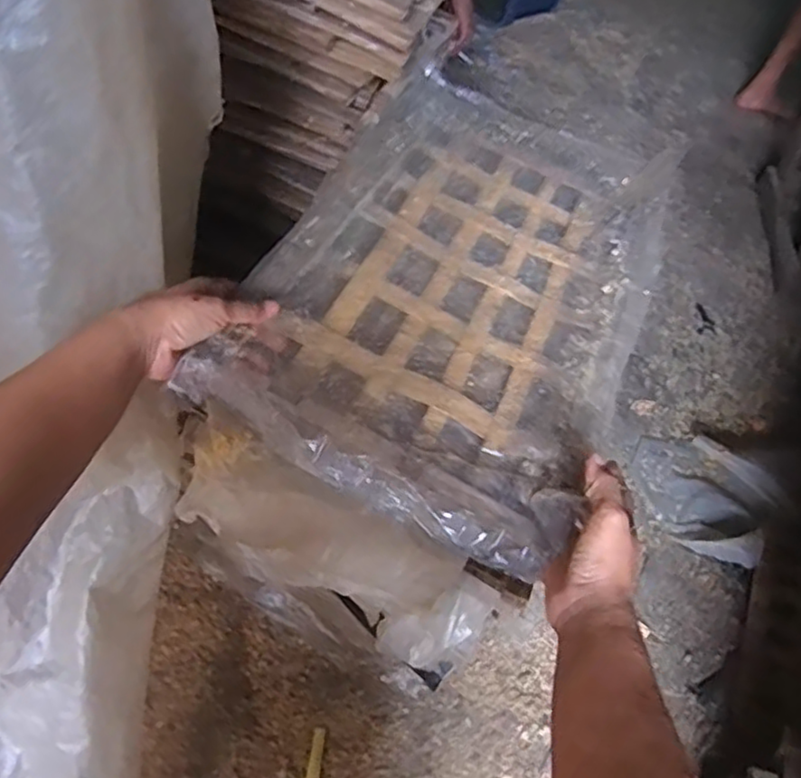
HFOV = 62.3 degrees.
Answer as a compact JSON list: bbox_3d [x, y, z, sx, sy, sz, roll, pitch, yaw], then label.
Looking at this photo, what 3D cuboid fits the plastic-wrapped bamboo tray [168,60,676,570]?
[{"bbox_3d":[0.080,-0.124,0.680,0.349,0.044,0.567,26,50,1],"label":"plastic-wrapped bamboo tray"}]

